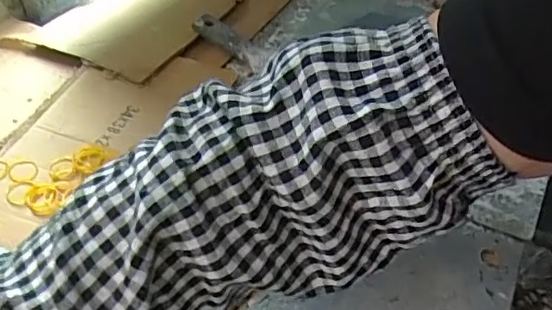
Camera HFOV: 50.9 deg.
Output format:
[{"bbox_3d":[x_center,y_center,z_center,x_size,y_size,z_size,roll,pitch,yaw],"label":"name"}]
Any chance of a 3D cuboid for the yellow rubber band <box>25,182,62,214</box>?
[{"bbox_3d":[-0.223,0.041,0.553,0.035,0.005,0.030,30,49,22],"label":"yellow rubber band"}]

